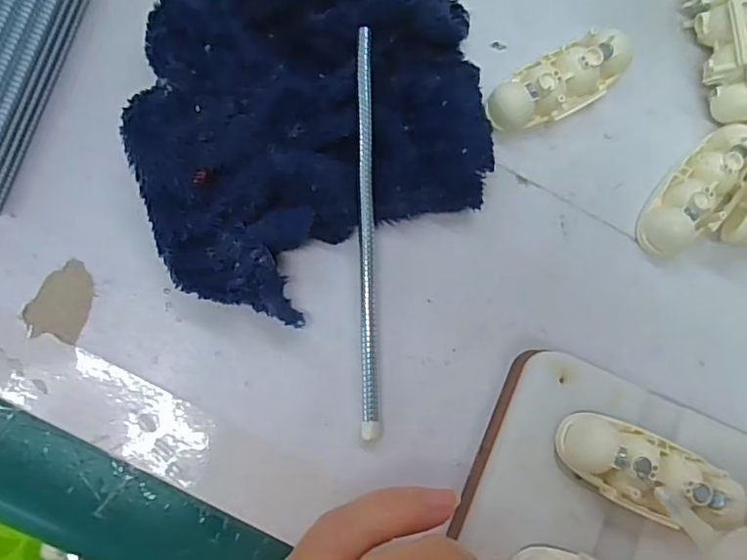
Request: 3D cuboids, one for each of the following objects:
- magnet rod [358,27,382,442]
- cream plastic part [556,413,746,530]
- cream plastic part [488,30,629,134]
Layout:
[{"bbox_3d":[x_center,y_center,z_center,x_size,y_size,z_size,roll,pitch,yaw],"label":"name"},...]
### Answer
[{"bbox_3d":[-0.002,-0.017,0.197,0.007,0.004,0.143,-1,84,-8],"label":"magnet rod"},{"bbox_3d":[0.089,0.063,0.182,0.059,0.015,0.024,25,81,-4],"label":"cream plastic part"},{"bbox_3d":[0.071,-0.075,0.215,0.059,0.017,0.023,-30,88,-9],"label":"cream plastic part"}]

